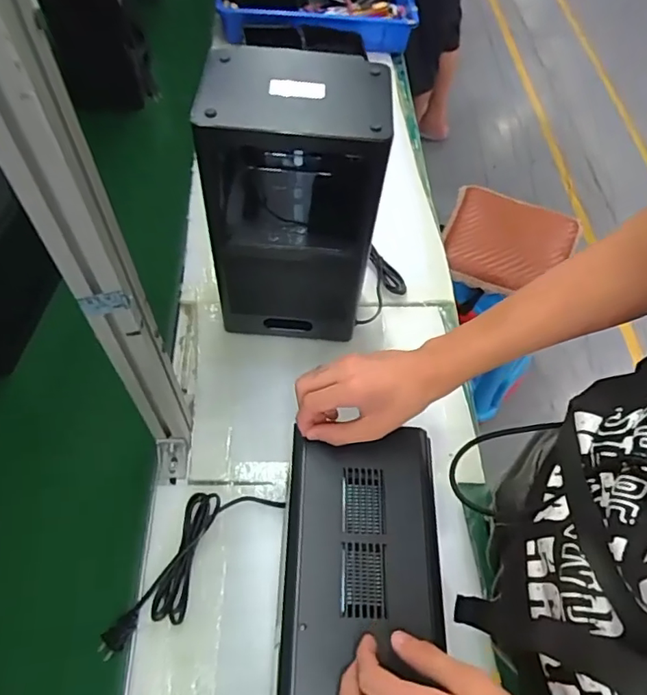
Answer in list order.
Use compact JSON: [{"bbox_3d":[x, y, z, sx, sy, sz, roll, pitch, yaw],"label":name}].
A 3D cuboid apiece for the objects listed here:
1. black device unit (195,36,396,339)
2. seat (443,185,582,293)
[{"bbox_3d":[-0.035,-0.160,0.679,0.191,0.362,0.136,5,56,2],"label":"black device unit"},{"bbox_3d":[0.423,-0.241,1.201,0.274,0.032,0.294,18,58,10],"label":"seat"}]

